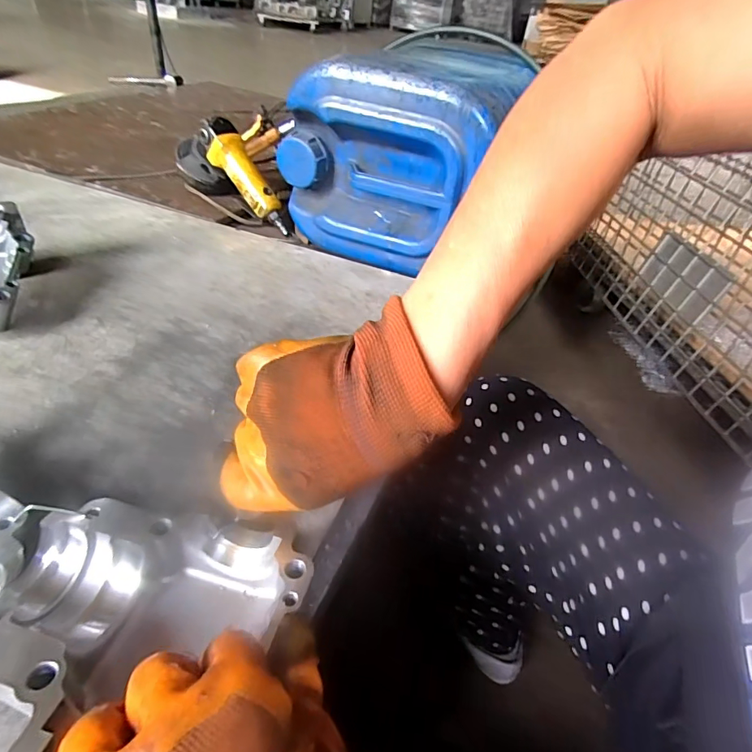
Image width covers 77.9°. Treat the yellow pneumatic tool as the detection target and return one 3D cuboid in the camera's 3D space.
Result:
[{"bbox_3d":[-0.195,-0.299,0.712,0.048,0.049,0.199,-39,96,-39],"label":"yellow pneumatic tool"}]

